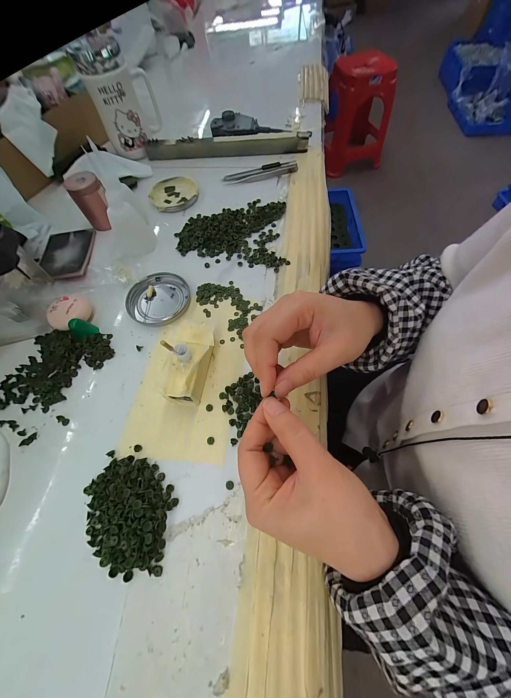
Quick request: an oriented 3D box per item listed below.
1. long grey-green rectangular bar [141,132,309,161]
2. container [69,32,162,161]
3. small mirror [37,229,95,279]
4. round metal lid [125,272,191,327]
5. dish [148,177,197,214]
[{"bbox_3d":[-0.053,-0.369,0.455,0.293,0.026,0.019,-3,64,1],"label":"long grey-green rectangular bar"},{"bbox_3d":[-0.222,-0.421,0.423,0.098,0.142,0.065,-19,65,-6],"label":"container"},{"bbox_3d":[-0.277,-0.139,0.363,0.072,0.009,0.101,-9,64,-2],"label":"small mirror"},{"bbox_3d":[-0.123,-0.064,0.319,0.078,0.009,0.071,-1,64,2],"label":"round metal lid"},{"bbox_3d":[-0.137,-0.259,0.415,0.077,0.009,0.082,-1,64,2],"label":"dish"}]

